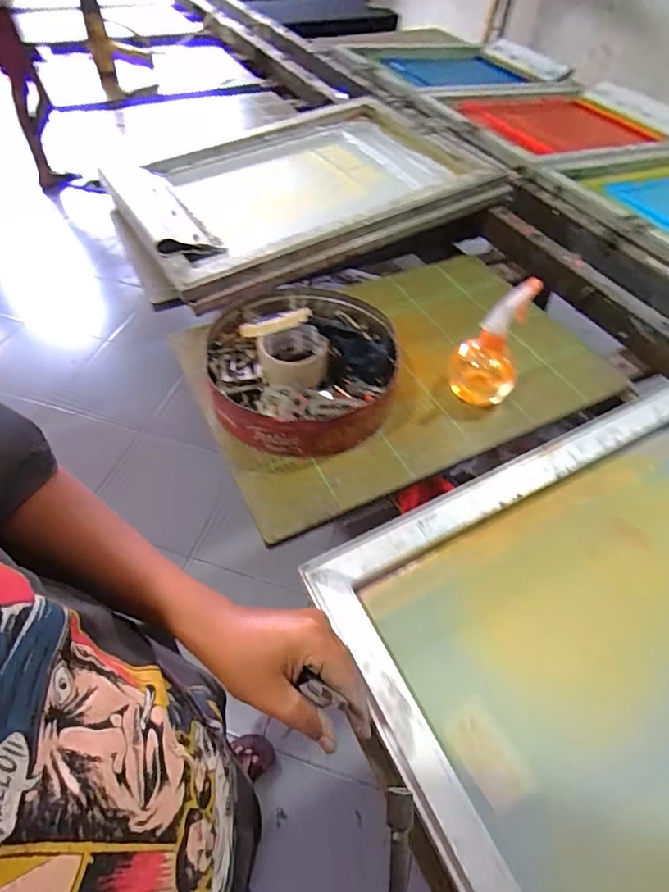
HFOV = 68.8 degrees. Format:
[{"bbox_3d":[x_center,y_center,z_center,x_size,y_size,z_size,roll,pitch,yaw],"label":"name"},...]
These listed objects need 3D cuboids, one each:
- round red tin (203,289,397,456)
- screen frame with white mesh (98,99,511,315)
[{"bbox_3d":[-0.041,-0.122,0.669,0.252,0.091,0.260,0,52,0],"label":"round red tin"},{"bbox_3d":[-0.039,-0.533,0.989,0.737,0.068,0.473,-27,57,-19],"label":"screen frame with white mesh"}]

